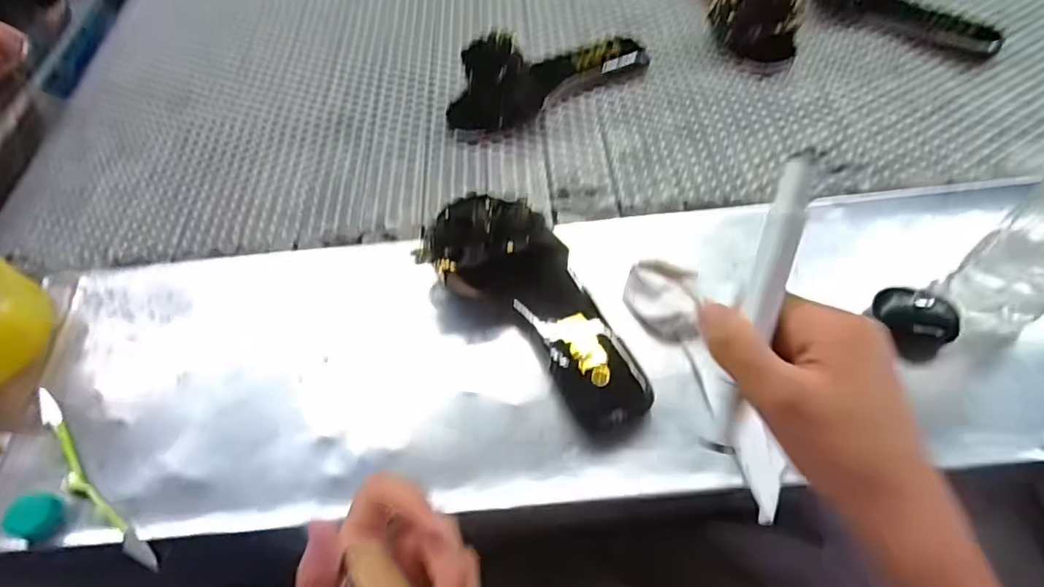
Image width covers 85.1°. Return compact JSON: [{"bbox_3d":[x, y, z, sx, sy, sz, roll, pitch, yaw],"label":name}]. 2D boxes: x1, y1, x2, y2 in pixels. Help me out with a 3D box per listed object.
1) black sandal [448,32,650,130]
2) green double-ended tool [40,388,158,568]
[{"bbox_3d":[0.024,-0.270,0.655,0.243,0.081,0.087,-29,57,-15],"label":"black sandal"},{"bbox_3d":[-0.330,0.137,0.427,0.186,0.012,0.019,35,64,26],"label":"green double-ended tool"}]

